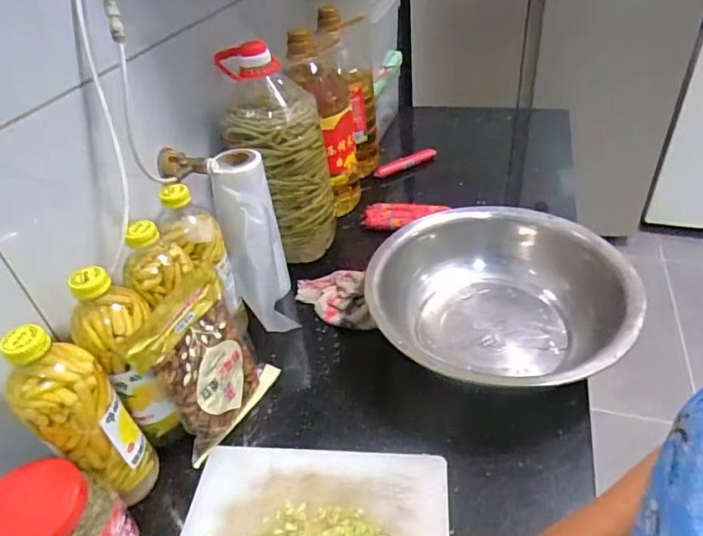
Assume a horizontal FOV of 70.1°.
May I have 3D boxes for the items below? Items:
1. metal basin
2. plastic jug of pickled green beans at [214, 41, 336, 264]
[{"bbox_3d":[0.211,0.054,0.740,0.350,0.109,0.365,-4,39,3],"label":"metal basin"},{"bbox_3d":[-0.127,-0.185,0.862,0.128,0.353,0.134,20,46,29],"label":"plastic jug of pickled green beans"}]

